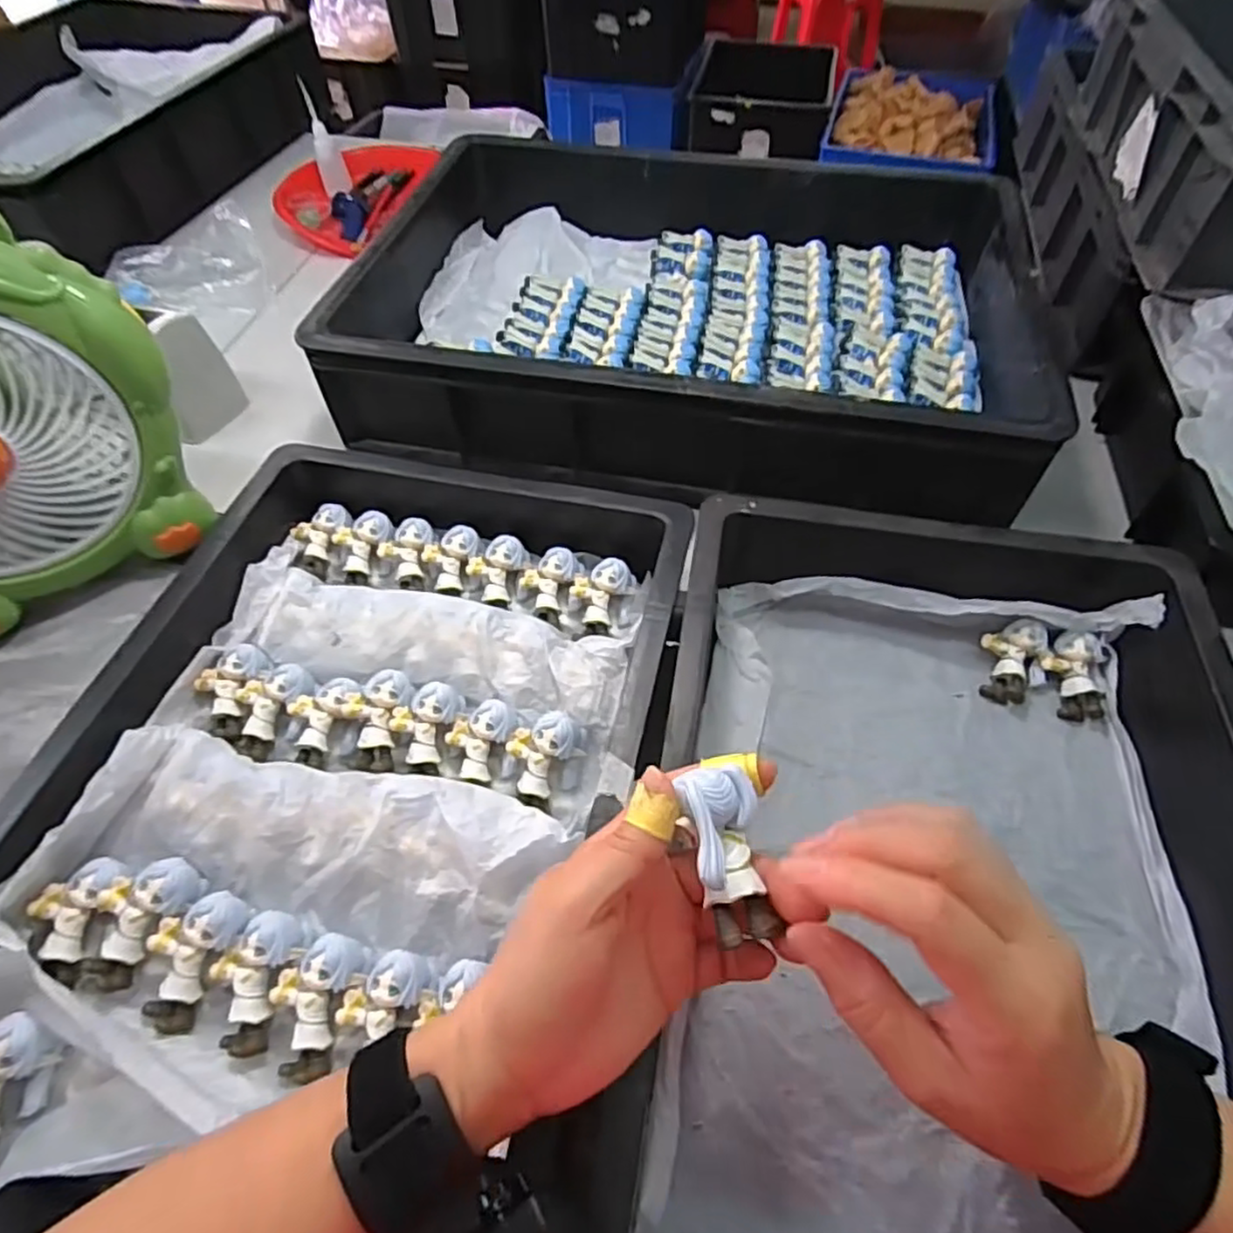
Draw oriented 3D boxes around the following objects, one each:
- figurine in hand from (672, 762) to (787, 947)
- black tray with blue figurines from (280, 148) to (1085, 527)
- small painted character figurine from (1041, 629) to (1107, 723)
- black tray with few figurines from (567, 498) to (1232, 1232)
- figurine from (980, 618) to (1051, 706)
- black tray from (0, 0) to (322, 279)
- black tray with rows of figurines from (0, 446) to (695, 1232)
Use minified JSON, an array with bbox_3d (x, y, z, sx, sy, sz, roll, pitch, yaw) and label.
[{"bbox_3d":[0.040,0.083,0.249,0.028,0.025,0.055,-7,54,-4],"label":"figurine in hand"},{"bbox_3d":[0.068,-0.289,0.657,0.576,0.109,0.424,10,55,7],"label":"black tray with blue figurines"},{"bbox_3d":[0.315,0.040,0.474,0.037,0.018,0.060,4,78,3],"label":"small painted character figurine"},{"bbox_3d":[0.170,0.138,0.371,0.303,0.100,0.442,9,55,7],"label":"black tray with few figurines"},{"bbox_3d":[0.276,0.030,0.484,0.037,0.017,0.063,22,78,16],"label":"figurine"},{"bbox_3d":[-0.768,-0.701,0.976,0.480,0.123,0.633,11,55,8],"label":"black tray"},{"bbox_3d":[-0.150,0.089,0.398,0.318,0.067,0.447,10,55,8],"label":"black tray with rows of figurines"}]

